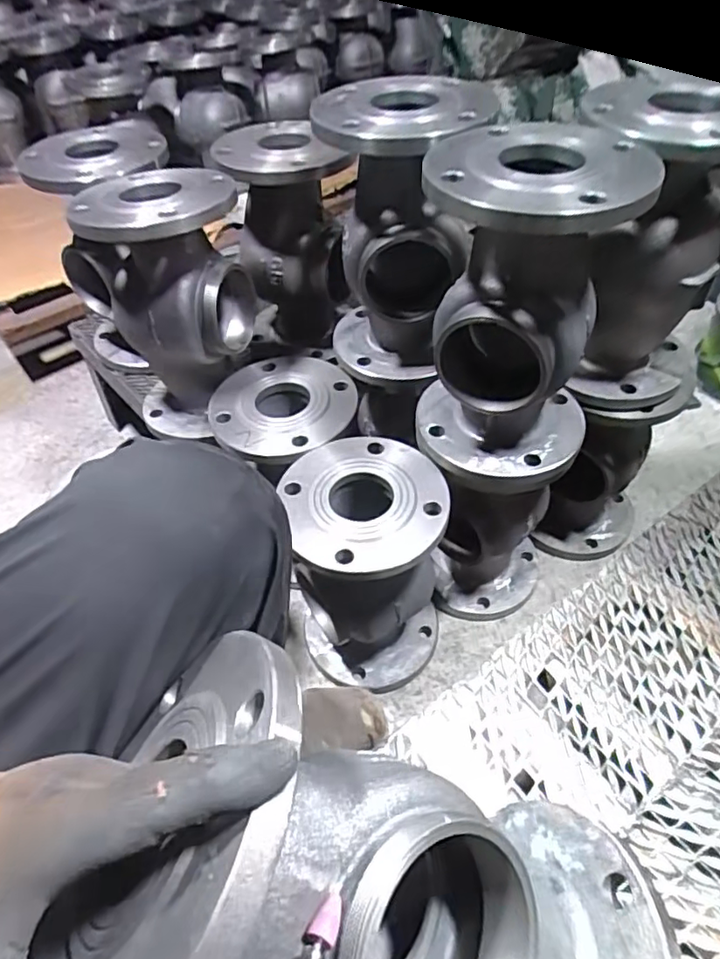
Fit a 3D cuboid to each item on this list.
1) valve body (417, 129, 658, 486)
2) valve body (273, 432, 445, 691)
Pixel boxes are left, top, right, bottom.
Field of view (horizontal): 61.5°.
[{"bbox_3d":[0.142,-0.160,0.572,0.177,0.272,0.174,-5,47,1],"label":"valve body"},{"bbox_3d":[0.009,0.107,0.707,0.165,0.269,0.170,-3,47,3],"label":"valve body"}]

